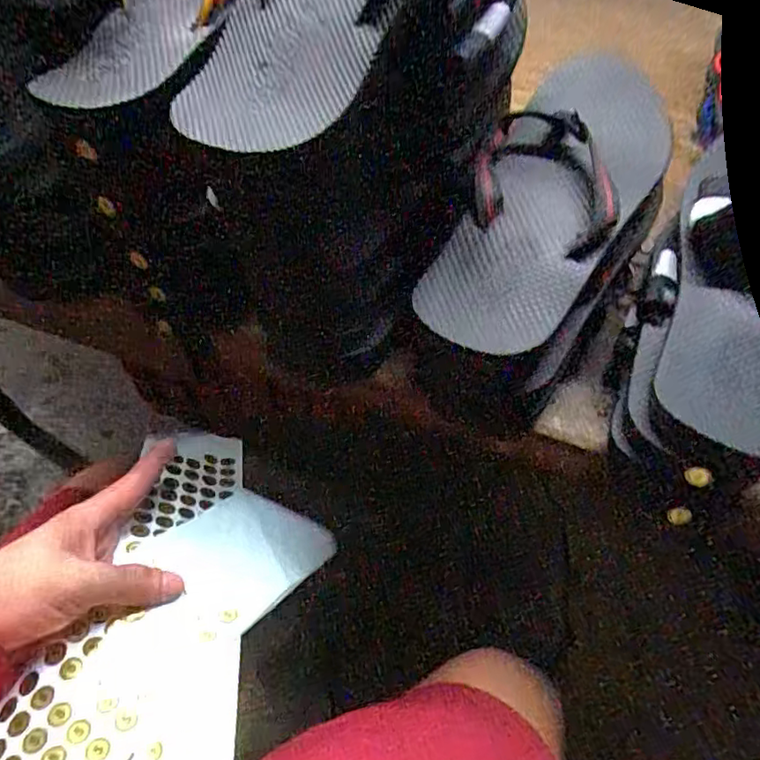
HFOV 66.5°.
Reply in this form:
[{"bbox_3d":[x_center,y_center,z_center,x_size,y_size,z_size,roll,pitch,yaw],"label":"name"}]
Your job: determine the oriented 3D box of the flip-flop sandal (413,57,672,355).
[{"bbox_3d":[0.111,-0.117,0.360,0.105,0.045,0.250,24,56,17],"label":"flip-flop sandal"}]

